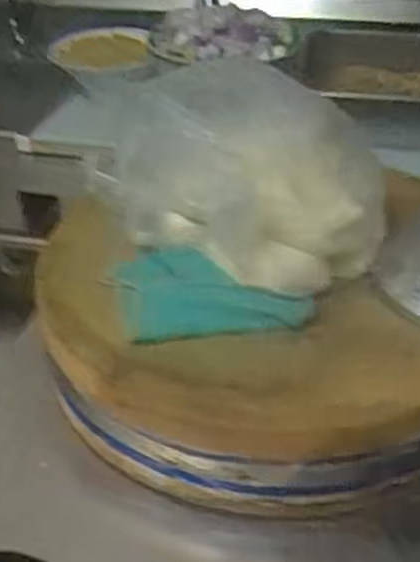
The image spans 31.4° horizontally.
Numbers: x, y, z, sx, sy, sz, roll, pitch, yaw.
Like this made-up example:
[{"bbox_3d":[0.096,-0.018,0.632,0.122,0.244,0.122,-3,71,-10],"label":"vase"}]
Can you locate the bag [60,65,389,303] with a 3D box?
[{"bbox_3d":[0.033,-0.103,0.713,0.208,0.170,0.213,-15,37,-19],"label":"bag"}]

